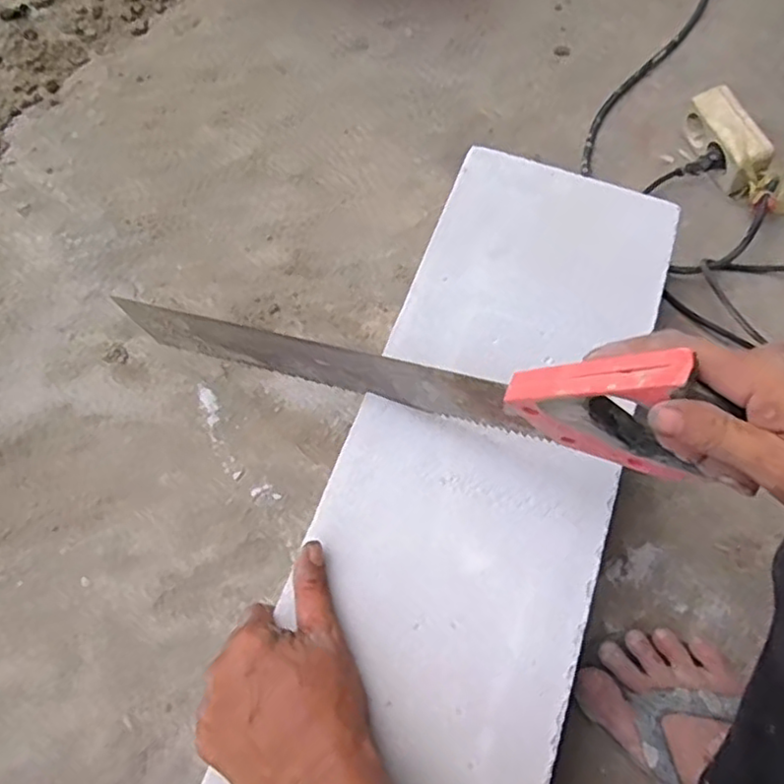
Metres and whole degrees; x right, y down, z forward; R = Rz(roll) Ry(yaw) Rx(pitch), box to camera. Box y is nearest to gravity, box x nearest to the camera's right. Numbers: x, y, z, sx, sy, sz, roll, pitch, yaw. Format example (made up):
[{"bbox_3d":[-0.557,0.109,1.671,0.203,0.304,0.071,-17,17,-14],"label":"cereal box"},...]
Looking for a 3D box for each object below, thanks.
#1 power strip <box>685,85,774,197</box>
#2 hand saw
[{"bbox_3d":[0.356,-0.263,0.715,0.038,0.069,0.109,-21,66,-10],"label":"power strip"},{"bbox_3d":[-0.026,-0.020,0.473,0.444,0.122,0.020,12,65,31],"label":"hand saw"}]

